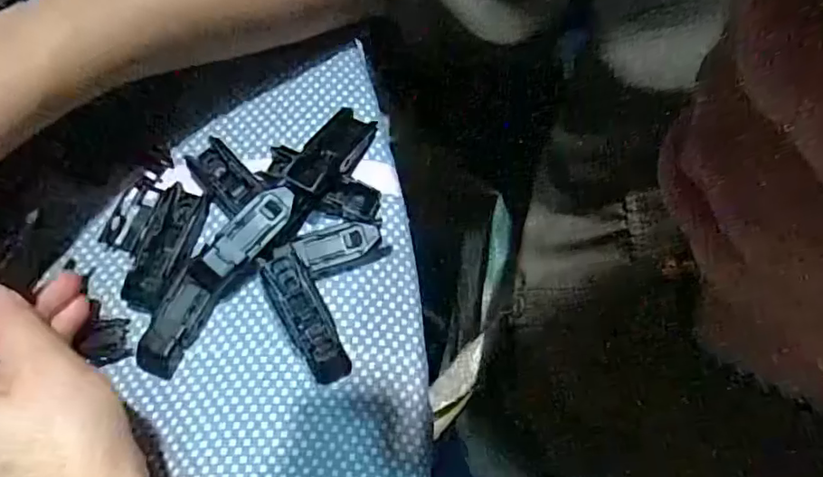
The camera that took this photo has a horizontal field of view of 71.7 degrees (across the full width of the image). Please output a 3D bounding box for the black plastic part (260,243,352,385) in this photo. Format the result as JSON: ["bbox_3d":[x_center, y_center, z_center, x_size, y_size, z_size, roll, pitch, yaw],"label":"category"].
[{"bbox_3d":[-0.053,0.038,0.281,0.021,0.015,0.070,-26,90,-10],"label":"black plastic part"}]

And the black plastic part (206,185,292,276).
[{"bbox_3d":[-0.079,-0.005,0.283,0.017,0.006,0.052,37,74,9],"label":"black plastic part"}]

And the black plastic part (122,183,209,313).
[{"bbox_3d":[-0.130,0.005,0.297,0.022,0.010,0.066,21,72,5],"label":"black plastic part"}]

